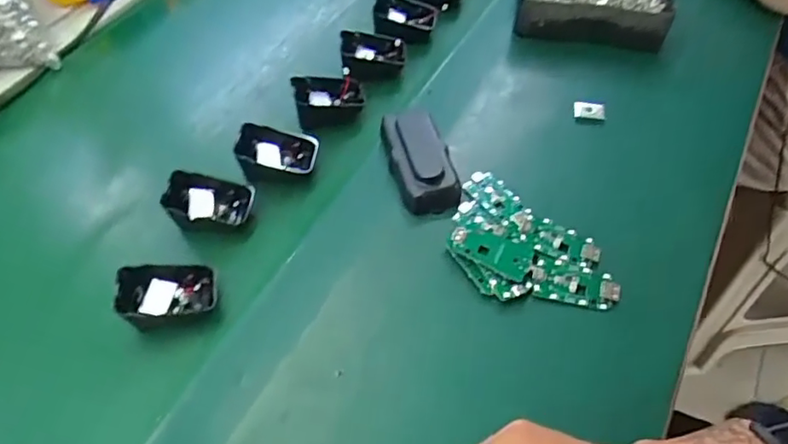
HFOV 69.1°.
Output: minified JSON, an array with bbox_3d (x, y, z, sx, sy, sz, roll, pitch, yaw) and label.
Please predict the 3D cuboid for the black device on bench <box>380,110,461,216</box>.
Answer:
[{"bbox_3d":[0.022,-0.056,0.504,0.051,0.031,0.101,-14,55,-5],"label":"black device on bench"}]

